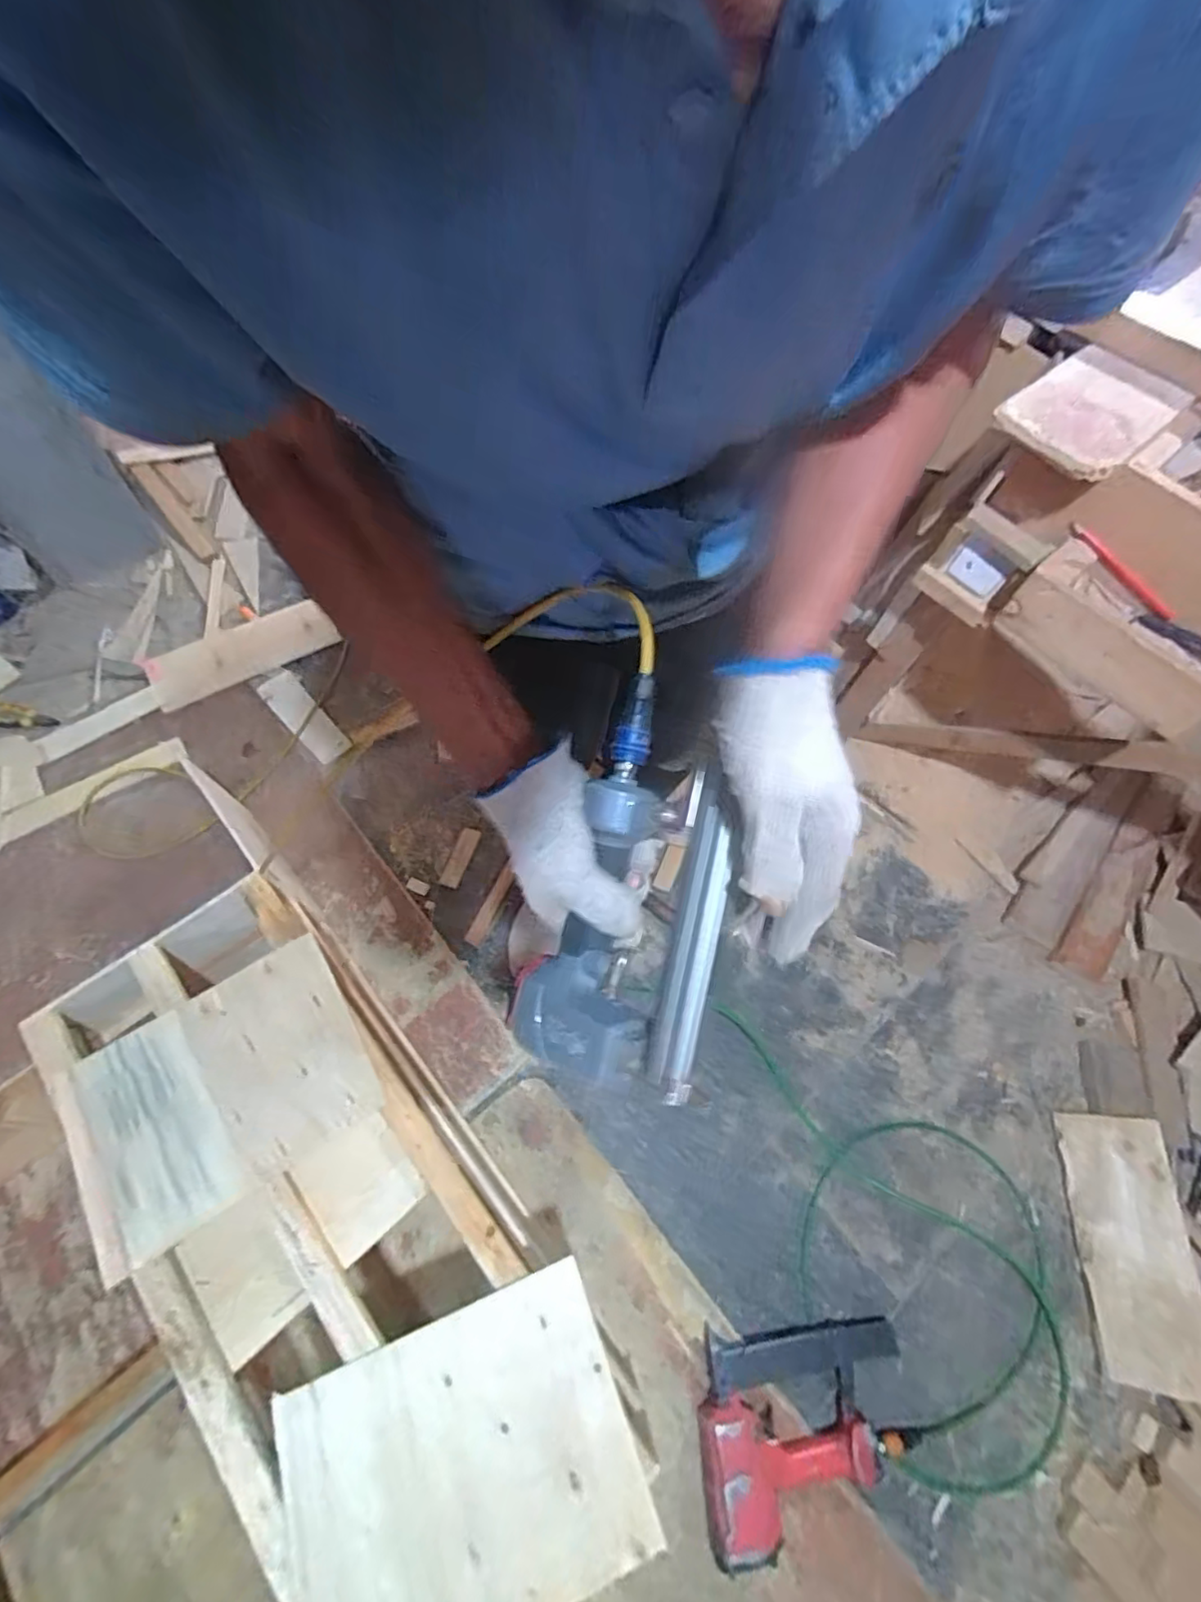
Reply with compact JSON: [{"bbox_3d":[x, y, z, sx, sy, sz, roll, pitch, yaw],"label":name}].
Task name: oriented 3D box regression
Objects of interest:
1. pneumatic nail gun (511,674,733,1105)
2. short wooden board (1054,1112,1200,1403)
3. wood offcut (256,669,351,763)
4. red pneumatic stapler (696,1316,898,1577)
[{"bbox_3d":[0.040,0.059,0.405,0.133,0.075,0.243,13,87,45],"label":"pneumatic nail gun"},{"bbox_3d":[0.858,0.712,0.991,0.143,0.012,0.364,-9,57,30],"label":"short wooden board"},{"bbox_3d":[-0.673,-0.193,1.392,0.251,0.010,0.086,46,63,6],"label":"wood offcut"},{"bbox_3d":[0.296,0.889,0.864,0.311,0.083,0.226,1,64,-3],"label":"red pneumatic stapler"}]

